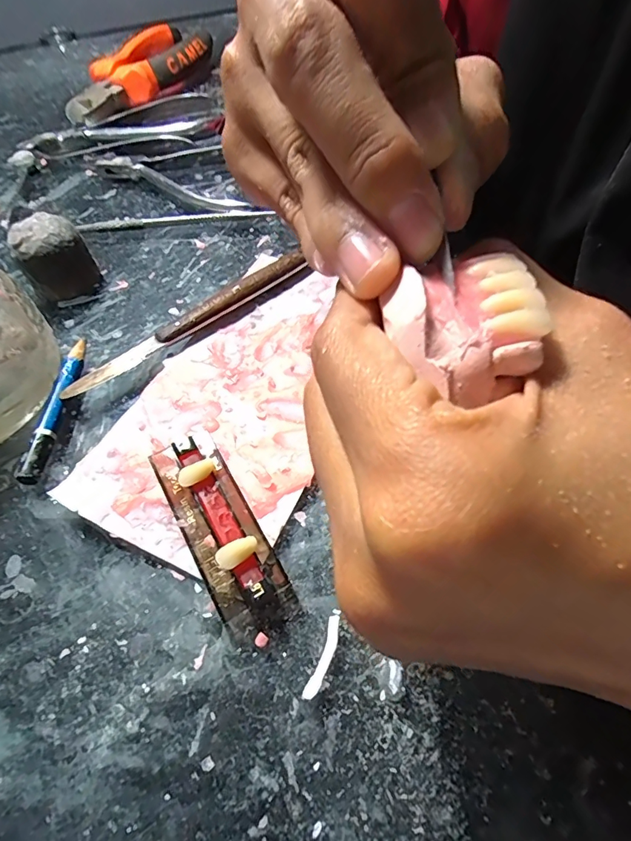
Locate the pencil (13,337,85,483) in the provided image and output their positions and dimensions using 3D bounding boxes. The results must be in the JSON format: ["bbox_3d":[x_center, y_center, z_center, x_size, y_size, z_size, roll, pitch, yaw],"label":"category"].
[{"bbox_3d":[-0.099,-0.005,0.175,0.007,0.009,0.064,-2,56,3],"label":"pencil"}]

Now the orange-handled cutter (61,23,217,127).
[{"bbox_3d":[-0.126,-0.256,0.334,0.051,0.024,0.154,15,59,14],"label":"orange-handled cutter"}]

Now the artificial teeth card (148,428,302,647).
[{"bbox_3d":[-0.032,0.031,0.142,0.021,0.010,0.071,-28,59,-14],"label":"artificial teeth card"}]

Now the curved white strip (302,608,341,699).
[{"bbox_3d":[0.003,0.064,0.124,0.004,0.004,0.023,17,59,15],"label":"curved white strip"}]

